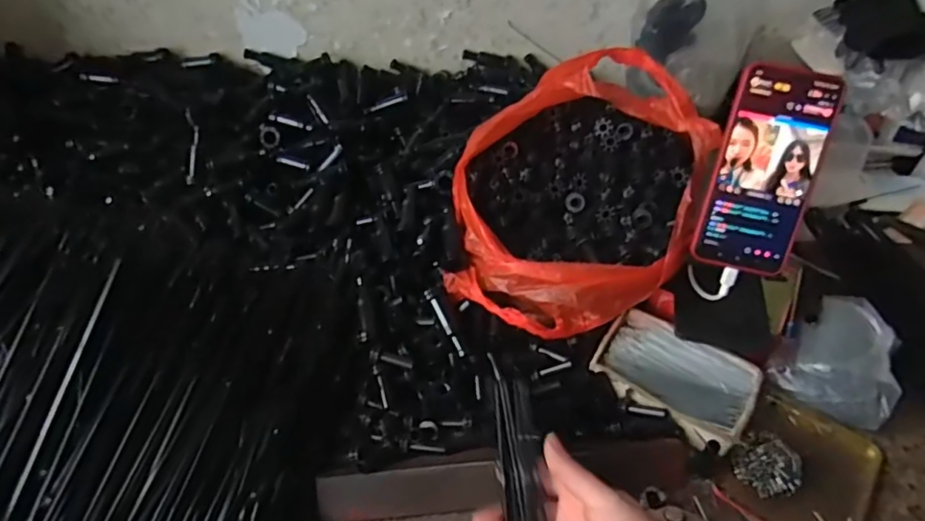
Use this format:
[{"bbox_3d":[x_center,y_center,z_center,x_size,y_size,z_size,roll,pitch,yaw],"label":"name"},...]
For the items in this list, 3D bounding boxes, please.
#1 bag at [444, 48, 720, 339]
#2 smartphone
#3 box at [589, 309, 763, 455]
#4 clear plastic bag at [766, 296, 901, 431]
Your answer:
[{"bbox_3d":[0.101,-0.062,0.520,0.216,0.140,0.238,4,46,4],"label":"bag"},{"bbox_3d":[0.246,-0.072,0.461,0.079,0.164,0.014,14,14,13],"label":"smartphone"},{"bbox_3d":[0.183,0.097,0.490,0.124,0.021,0.090,29,52,25],"label":"box"},{"bbox_3d":[0.338,0.087,0.503,0.086,0.041,0.110,32,54,27],"label":"clear plastic bag"}]

